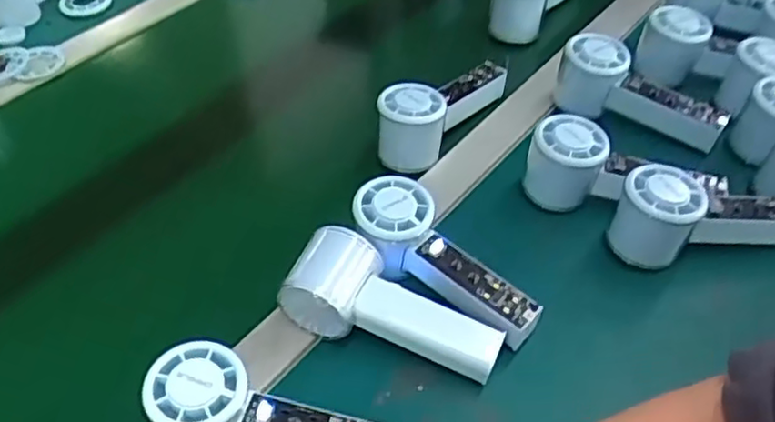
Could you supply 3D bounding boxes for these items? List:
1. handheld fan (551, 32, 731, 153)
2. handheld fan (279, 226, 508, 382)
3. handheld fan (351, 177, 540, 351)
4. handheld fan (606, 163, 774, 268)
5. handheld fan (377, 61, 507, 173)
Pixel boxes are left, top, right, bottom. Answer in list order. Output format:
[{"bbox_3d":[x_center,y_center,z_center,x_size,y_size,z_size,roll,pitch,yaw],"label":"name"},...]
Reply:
[{"bbox_3d":[0.226,-0.102,0.637,0.149,0.063,0.047,29,50,11],"label":"handheld fan"},{"bbox_3d":[0.004,0.070,0.482,0.147,0.056,0.056,24,47,6],"label":"handheld fan"},{"bbox_3d":[0.037,0.039,0.501,0.155,0.051,0.060,40,55,12],"label":"handheld fan"},{"bbox_3d":[0.248,0.009,0.537,0.161,0.064,0.058,4,42,-11],"label":"handheld fan"},{"bbox_3d":[0.048,-0.098,0.637,0.052,0.059,0.167,25,51,24],"label":"handheld fan"}]

